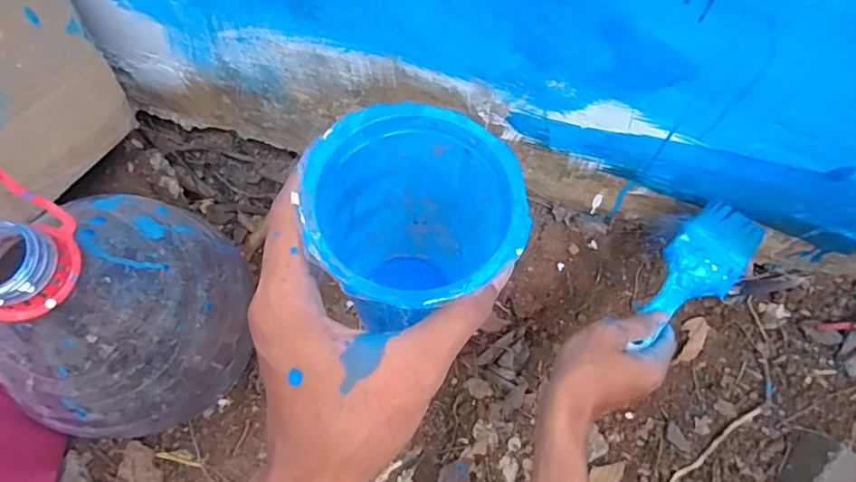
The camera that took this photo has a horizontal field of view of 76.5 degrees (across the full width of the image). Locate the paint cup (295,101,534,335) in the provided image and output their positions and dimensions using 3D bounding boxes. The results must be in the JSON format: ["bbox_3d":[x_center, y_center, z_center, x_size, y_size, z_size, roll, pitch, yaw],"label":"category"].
[{"bbox_3d":[-0.005,0.002,0.267,0.089,0.106,0.088,0,66,1],"label":"paint cup"}]

